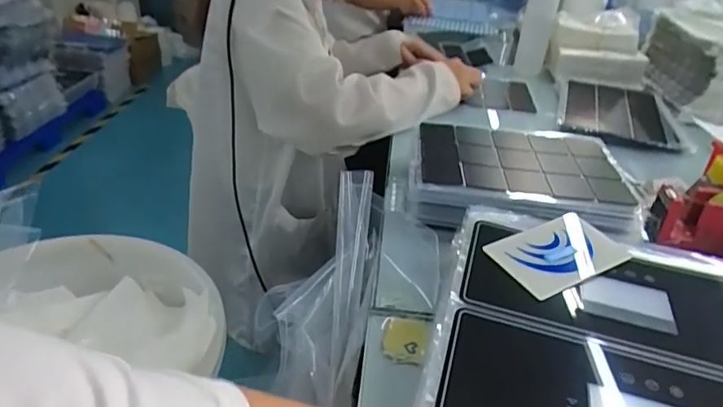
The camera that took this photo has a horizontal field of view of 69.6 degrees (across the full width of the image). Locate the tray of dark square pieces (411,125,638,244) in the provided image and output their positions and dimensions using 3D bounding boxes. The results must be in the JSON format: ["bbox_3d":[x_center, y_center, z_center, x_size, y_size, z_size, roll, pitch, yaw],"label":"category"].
[{"bbox_3d":[0.206,-0.047,0.675,0.272,0.023,0.221,7,34,3],"label":"tray of dark square pieces"}]

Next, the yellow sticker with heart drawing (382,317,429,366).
[{"bbox_3d":[0.043,0.131,0.504,0.043,0.011,0.053,10,34,8],"label":"yellow sticker with heart drawing"}]

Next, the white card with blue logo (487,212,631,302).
[{"bbox_3d":[0.195,0.048,0.515,0.121,0.008,0.078,-19,45,-23],"label":"white card with blue logo"}]

